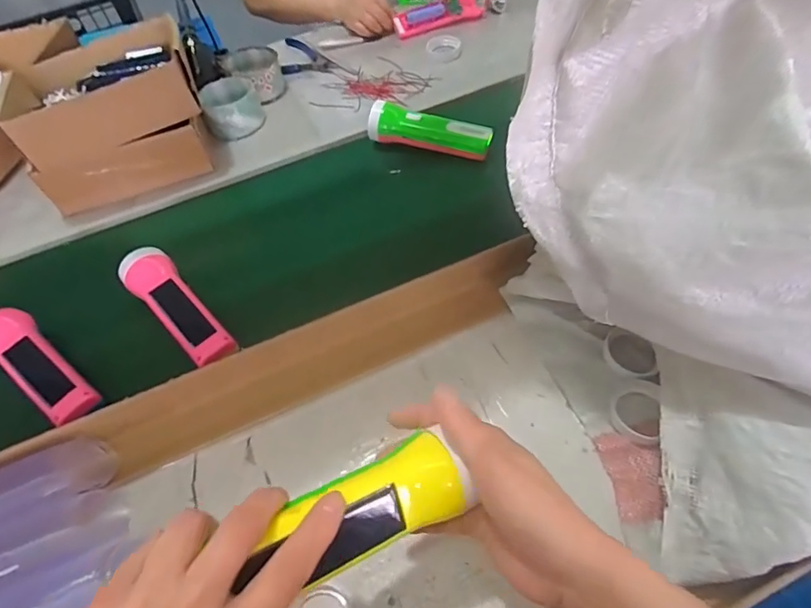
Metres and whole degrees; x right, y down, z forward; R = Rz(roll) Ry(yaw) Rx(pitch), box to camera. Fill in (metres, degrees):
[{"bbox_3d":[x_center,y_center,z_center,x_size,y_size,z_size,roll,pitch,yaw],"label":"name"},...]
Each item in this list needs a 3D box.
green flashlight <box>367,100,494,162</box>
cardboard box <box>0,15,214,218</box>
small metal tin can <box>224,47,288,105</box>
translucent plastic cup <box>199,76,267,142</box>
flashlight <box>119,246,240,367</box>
[{"bbox_3d":[0.031,-0.227,0.643,0.158,0.048,0.054,16,58,15],"label":"green flashlight"},{"bbox_3d":[-0.392,-0.267,0.662,0.214,0.148,0.214,-21,57,-10],"label":"cardboard box"},{"bbox_3d":[-0.232,-0.356,0.762,0.080,0.050,0.100,-22,57,-10],"label":"small metal tin can"},{"bbox_3d":[-0.249,-0.284,0.710,0.079,0.049,0.089,-12,57,-6],"label":"translucent plastic cup"},{"bbox_3d":[-0.241,0.003,0.515,0.049,0.035,0.172,-40,62,-21],"label":"flashlight"}]

